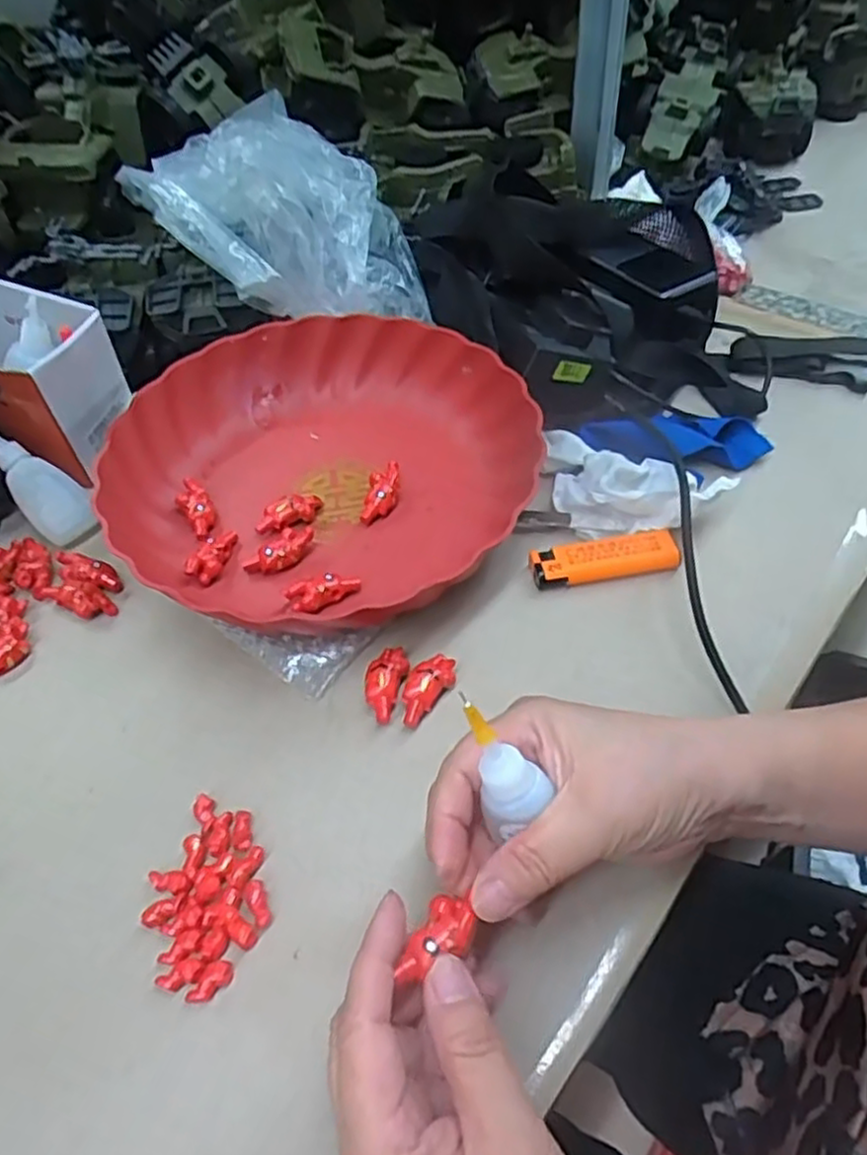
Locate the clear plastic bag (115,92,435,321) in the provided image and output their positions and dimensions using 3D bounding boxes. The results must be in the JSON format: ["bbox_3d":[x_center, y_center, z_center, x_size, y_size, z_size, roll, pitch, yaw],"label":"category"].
[{"bbox_3d":[-0.101,-0.245,0.474,0.120,0.090,0.184,-37,57,-24],"label":"clear plastic bag"}]

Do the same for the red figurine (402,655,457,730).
[{"bbox_3d":[-0.003,0.053,0.348,0.020,0.013,0.042,23,56,16],"label":"red figurine"}]

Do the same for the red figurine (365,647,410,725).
[{"bbox_3d":[-0.024,0.051,0.351,0.018,0.011,0.039,15,54,11],"label":"red figurine"}]

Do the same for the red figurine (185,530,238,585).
[{"bbox_3d":[-0.122,-0.014,0.400,0.017,0.008,0.036,24,56,17],"label":"red figurine"}]

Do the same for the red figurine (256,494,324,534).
[{"bbox_3d":[-0.085,-0.038,0.420,0.041,0.013,0.016,-20,55,-15],"label":"red figurine"}]

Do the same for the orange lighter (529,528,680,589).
[{"bbox_3d":[0.094,-0.012,0.399,0.080,0.013,0.027,-7,53,-5],"label":"orange lighter"}]

